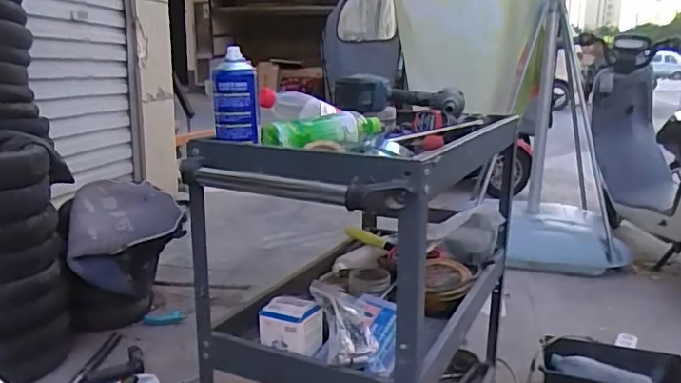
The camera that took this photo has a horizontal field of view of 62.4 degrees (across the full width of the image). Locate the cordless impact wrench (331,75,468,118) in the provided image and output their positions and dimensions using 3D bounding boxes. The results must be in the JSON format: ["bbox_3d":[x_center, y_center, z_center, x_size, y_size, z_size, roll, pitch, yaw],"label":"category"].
[{"bbox_3d":[0.123,-0.197,1.167,0.270,0.070,0.126,11,16,34],"label":"cordless impact wrench"}]

